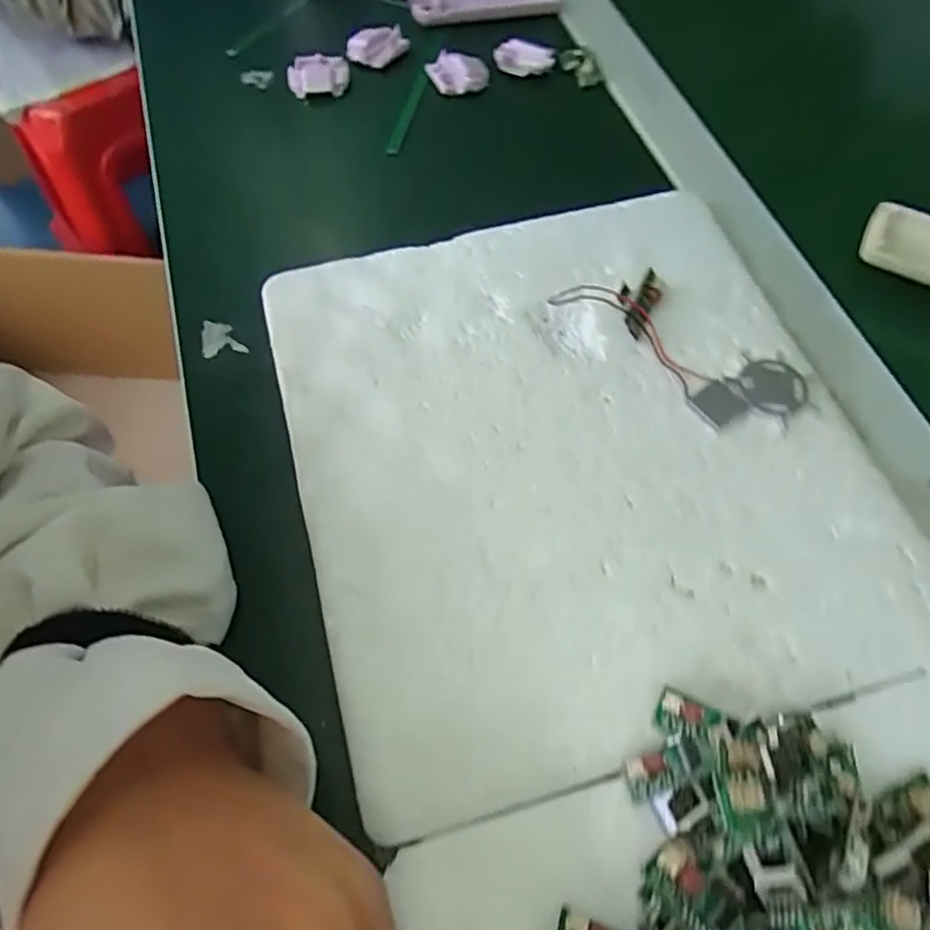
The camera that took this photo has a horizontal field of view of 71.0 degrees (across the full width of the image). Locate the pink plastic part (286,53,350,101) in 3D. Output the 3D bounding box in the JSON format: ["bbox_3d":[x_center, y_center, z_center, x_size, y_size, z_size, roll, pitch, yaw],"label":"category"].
[{"bbox_3d":[-0.099,-0.261,0.441,0.041,0.017,0.027,-10,61,-8],"label":"pink plastic part"}]

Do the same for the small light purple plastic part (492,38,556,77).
[{"bbox_3d":[0.042,-0.284,0.455,0.039,0.014,0.026,23,62,11],"label":"small light purple plastic part"}]

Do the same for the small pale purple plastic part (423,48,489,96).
[{"bbox_3d":[-0.007,-0.267,0.444,0.040,0.011,0.027,19,61,9],"label":"small pale purple plastic part"}]

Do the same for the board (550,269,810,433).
[{"bbox_3d":[0.103,-0.058,0.306,0.116,0.021,0.048,35,65,17],"label":"board"}]

